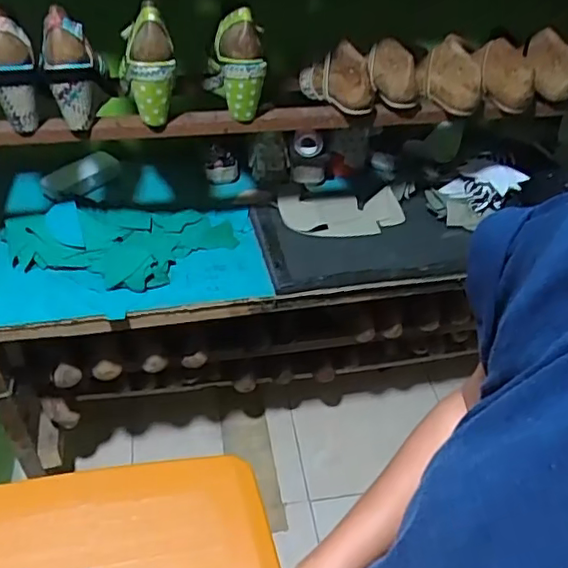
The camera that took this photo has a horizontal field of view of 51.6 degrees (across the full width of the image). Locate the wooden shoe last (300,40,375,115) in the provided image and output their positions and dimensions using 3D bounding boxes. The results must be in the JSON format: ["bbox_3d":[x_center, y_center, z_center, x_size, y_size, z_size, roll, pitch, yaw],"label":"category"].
[{"bbox_3d":[0.084,-0.370,1.035,0.060,0.099,0.207,-15,33,-20],"label":"wooden shoe last"}]

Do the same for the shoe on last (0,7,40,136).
[{"bbox_3d":[-0.341,-0.264,0.739,0.058,0.160,0.055,-15,45,-20],"label":"shoe on last"}]

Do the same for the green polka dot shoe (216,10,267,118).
[{"bbox_3d":[-0.065,-0.343,0.911,0.072,0.091,0.158,-3,84,-9],"label":"green polka dot shoe"}]

